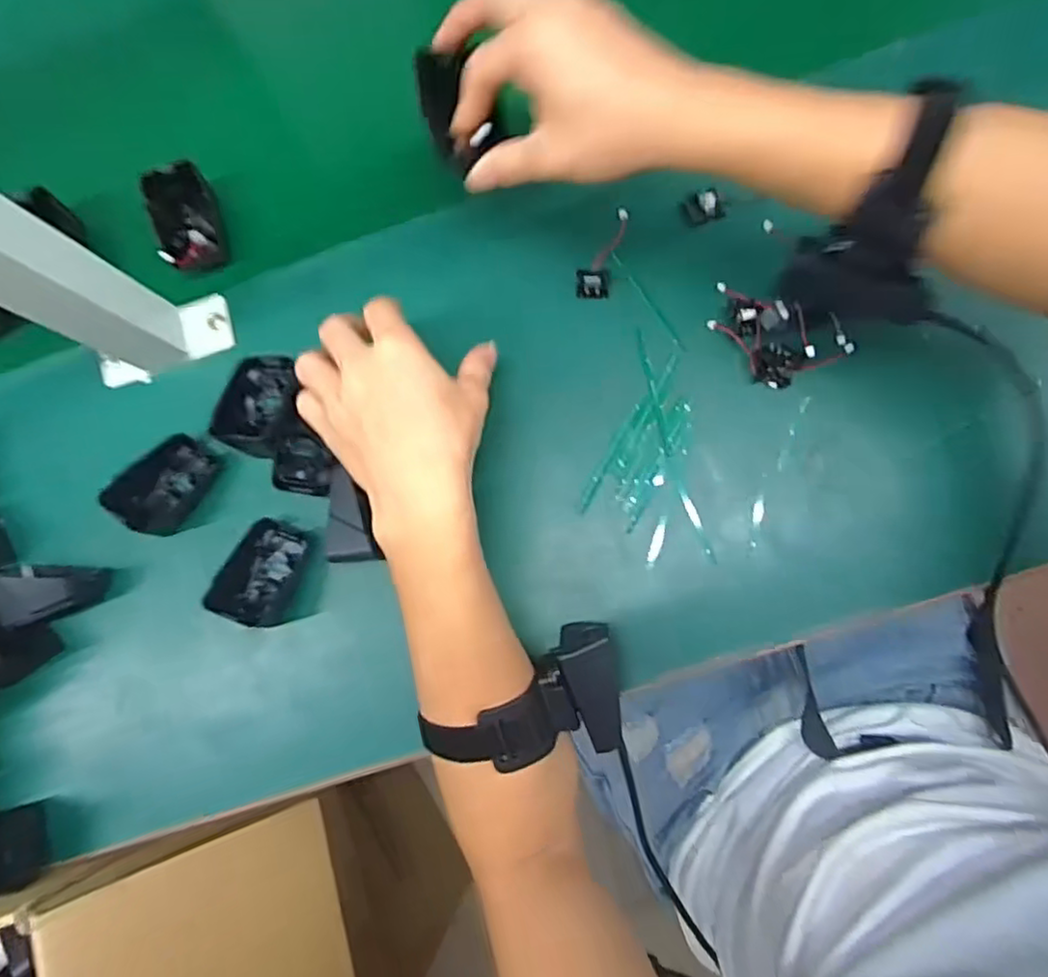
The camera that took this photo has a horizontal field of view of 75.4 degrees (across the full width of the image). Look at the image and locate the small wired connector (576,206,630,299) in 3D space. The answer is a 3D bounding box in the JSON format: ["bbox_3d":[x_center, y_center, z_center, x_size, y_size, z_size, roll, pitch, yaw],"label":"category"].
[{"bbox_3d":[0.054,-0.163,0.463,0.023,0.015,0.067,15,85,8],"label":"small wired connector"}]

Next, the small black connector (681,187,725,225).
[{"bbox_3d":[0.121,-0.190,0.458,0.025,0.012,0.020,-12,81,5],"label":"small black connector"}]

